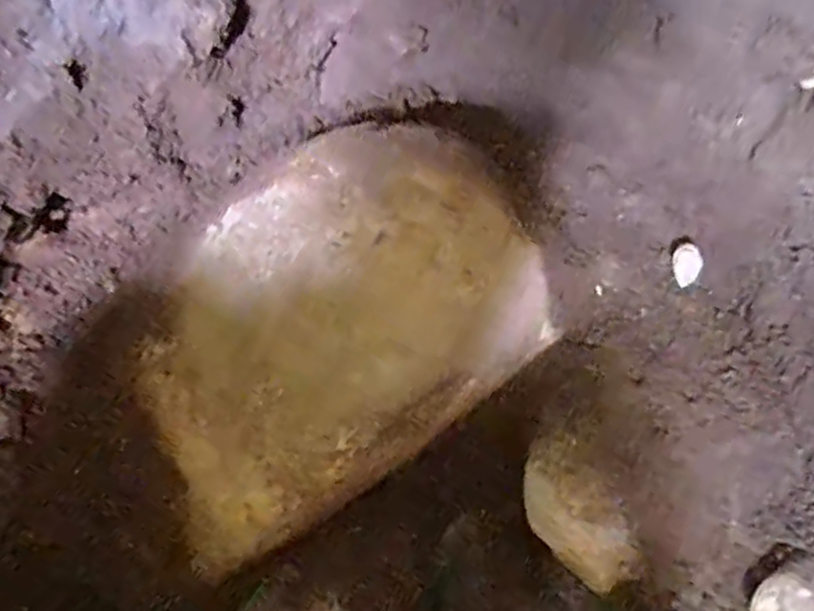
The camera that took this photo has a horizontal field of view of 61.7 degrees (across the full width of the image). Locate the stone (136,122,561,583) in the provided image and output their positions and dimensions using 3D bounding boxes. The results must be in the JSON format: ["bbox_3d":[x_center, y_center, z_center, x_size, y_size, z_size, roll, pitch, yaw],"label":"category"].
[{"bbox_3d":[-0.060,0.015,0.468,0.256,0.200,0.190,-23,61,-19],"label":"stone"}]

